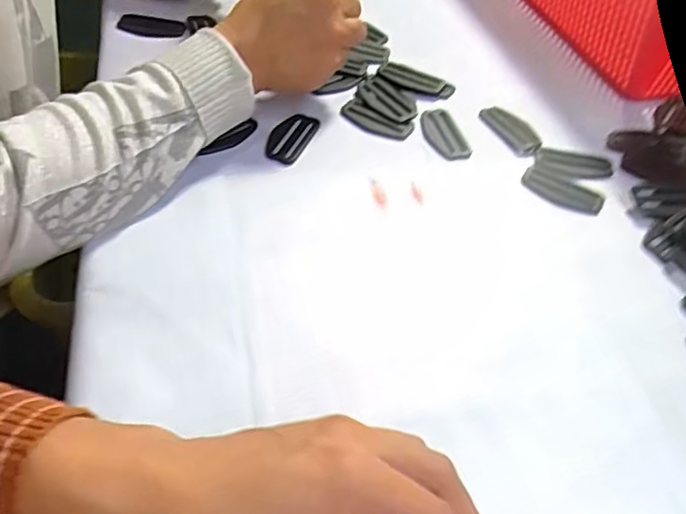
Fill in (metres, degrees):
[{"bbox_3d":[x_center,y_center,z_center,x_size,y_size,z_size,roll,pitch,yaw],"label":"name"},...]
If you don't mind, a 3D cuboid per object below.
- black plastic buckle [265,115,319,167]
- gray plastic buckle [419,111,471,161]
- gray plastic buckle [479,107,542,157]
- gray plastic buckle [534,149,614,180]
[{"bbox_3d":[-0.039,-0.093,0.467,0.031,0.004,0.055,16,48,8],"label":"black plastic buckle"},{"bbox_3d":[0.082,-0.099,0.490,0.031,0.006,0.065,-9,49,-15],"label":"gray plastic buckle"},{"bbox_3d":[0.139,-0.105,0.497,0.027,0.006,0.064,-13,51,-18],"label":"gray plastic buckle"},{"bbox_3d":[0.181,-0.073,0.475,0.058,0.004,0.030,10,47,2],"label":"gray plastic buckle"}]

